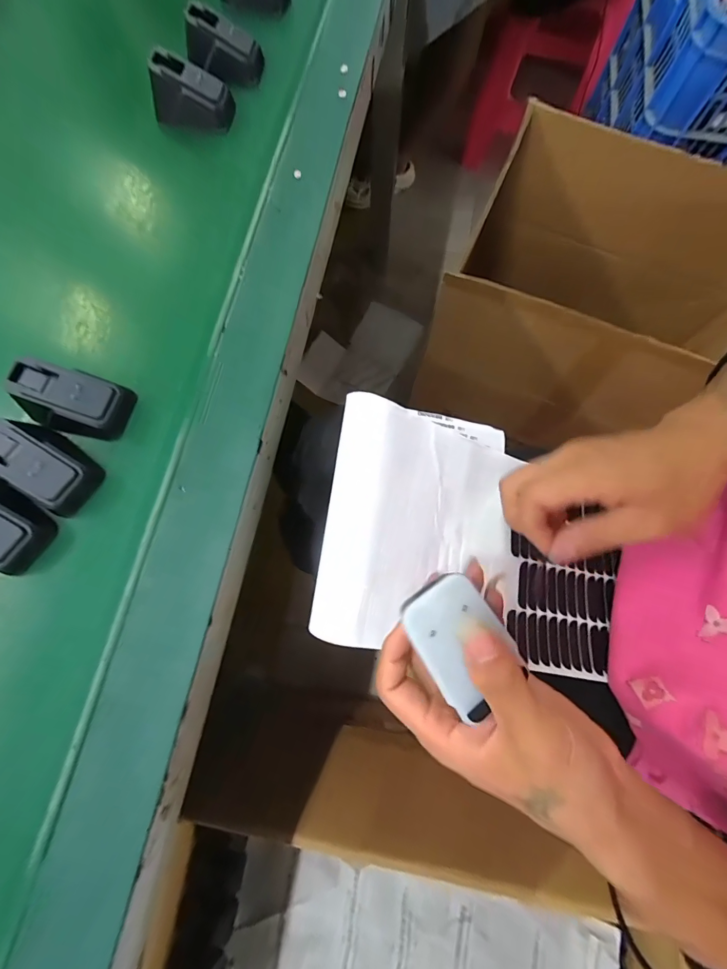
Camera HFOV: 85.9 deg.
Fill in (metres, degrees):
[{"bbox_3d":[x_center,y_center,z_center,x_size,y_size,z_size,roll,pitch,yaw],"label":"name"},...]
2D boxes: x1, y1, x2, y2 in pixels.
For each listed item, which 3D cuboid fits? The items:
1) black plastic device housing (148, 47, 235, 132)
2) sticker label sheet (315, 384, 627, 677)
[{"bbox_3d":[-0.157,-0.359,0.359,0.067,0.040,0.033,10,75,2],"label":"black plastic device housing"},{"bbox_3d":[0.088,0.040,0.308,0.242,0.040,0.176,14,79,-18],"label":"sticker label sheet"}]

